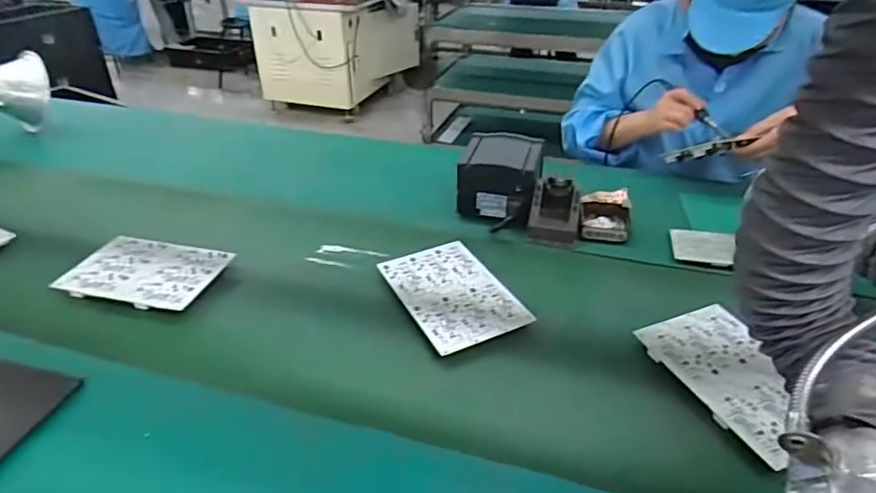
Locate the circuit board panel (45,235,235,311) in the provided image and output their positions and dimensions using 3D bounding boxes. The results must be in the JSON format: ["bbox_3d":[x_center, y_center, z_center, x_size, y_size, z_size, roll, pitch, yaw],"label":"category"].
[{"bbox_3d":[-0.422,0.035,0.812,0.209,0.013,0.136,9,34,13],"label":"circuit board panel"}]

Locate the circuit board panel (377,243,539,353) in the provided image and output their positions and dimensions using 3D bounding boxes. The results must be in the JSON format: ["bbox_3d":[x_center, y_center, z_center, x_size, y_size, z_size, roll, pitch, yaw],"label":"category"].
[{"bbox_3d":[0.018,0.060,0.768,0.134,0.008,0.207,-17,37,-21],"label":"circuit board panel"}]

